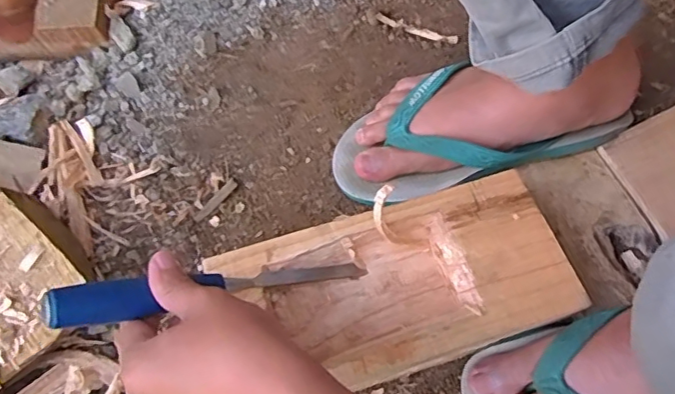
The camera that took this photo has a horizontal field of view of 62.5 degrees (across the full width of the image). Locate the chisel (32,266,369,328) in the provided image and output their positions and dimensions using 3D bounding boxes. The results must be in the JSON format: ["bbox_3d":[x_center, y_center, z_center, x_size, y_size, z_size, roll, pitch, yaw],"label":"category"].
[{"bbox_3d":[-0.078,0.063,0.385,0.227,0.026,0.026,-2,54,-39],"label":"chisel"}]

